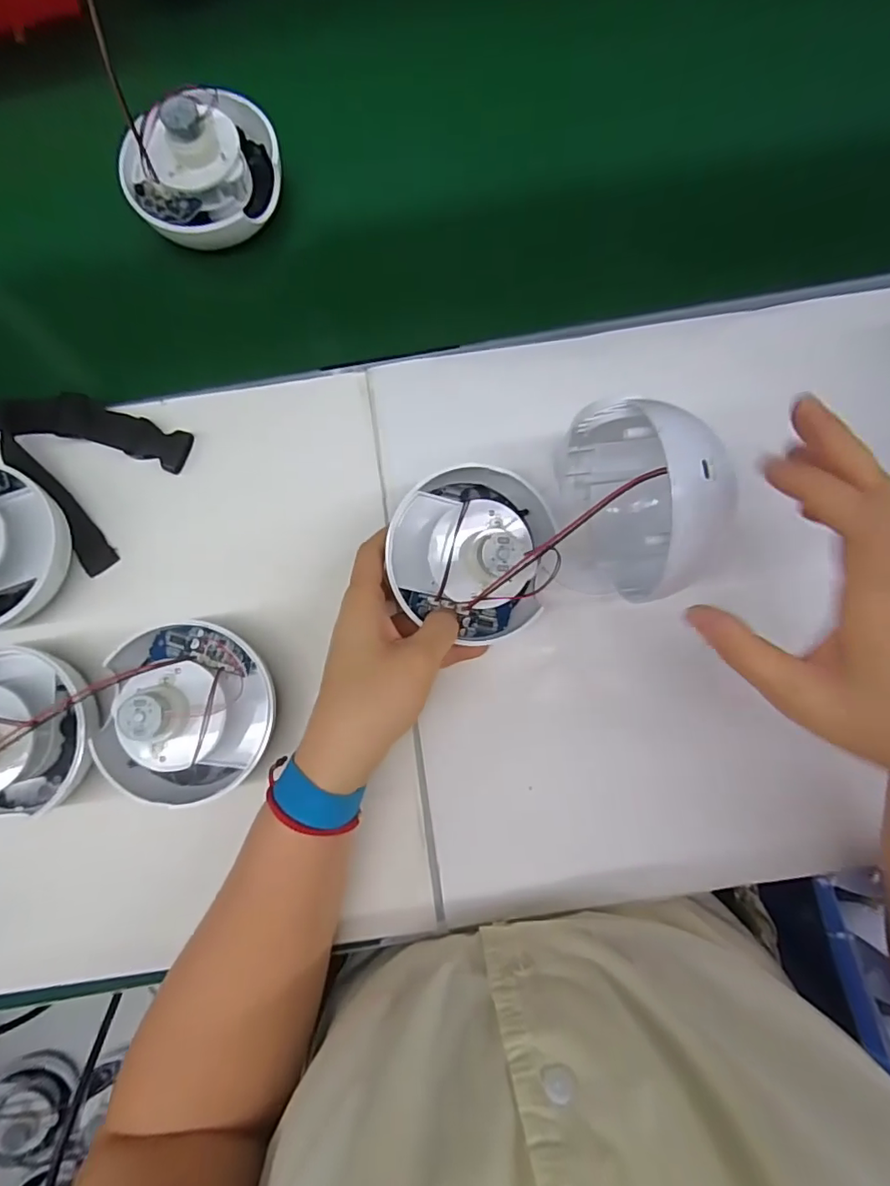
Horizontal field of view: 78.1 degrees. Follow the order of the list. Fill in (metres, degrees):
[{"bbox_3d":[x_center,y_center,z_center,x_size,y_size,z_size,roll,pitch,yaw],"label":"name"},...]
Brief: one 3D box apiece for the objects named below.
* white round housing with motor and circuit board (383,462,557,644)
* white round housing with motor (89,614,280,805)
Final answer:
[{"bbox_3d":[0.012,-0.018,0.326,0.090,0.054,0.089,2,82,2],"label":"white round housing with motor and circuit board"},{"bbox_3d":[-0.160,0.071,0.325,0.100,0.075,0.106,0,82,1],"label":"white round housing with motor"}]

